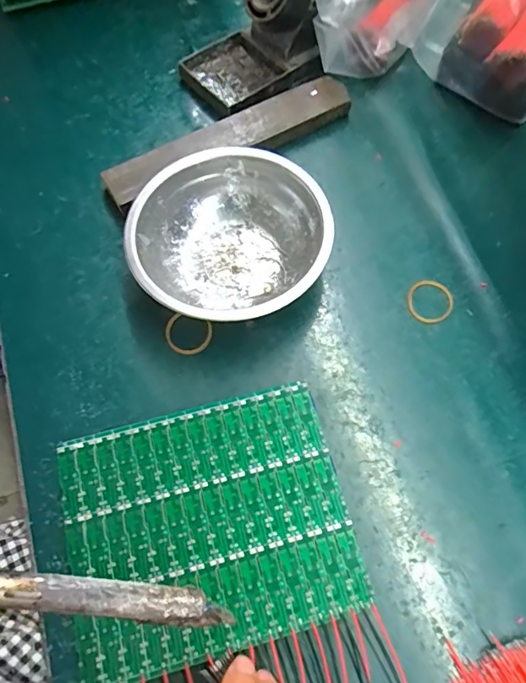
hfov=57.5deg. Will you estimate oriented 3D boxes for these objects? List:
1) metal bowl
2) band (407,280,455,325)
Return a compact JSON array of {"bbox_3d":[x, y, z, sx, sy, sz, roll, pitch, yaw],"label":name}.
[{"bbox_3d":[-0.023,-0.066,0.317,0.123,0.045,0.125,-1,67,1],"label":"metal bowl"},{"bbox_3d":[0.113,-0.028,0.321,0.032,0.004,0.030,-1,67,1],"label":"band"}]

